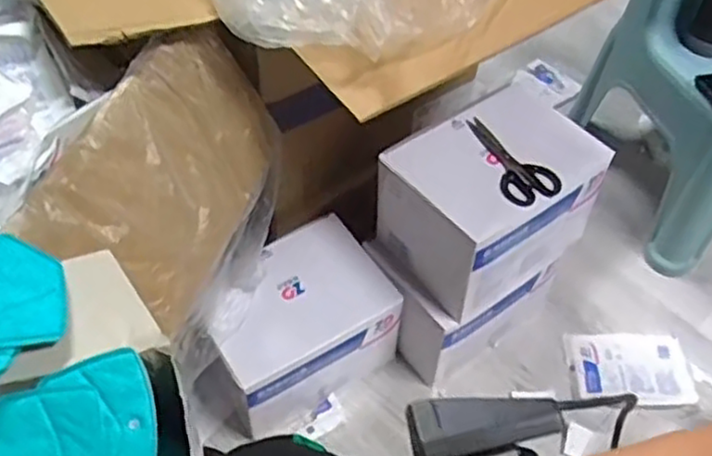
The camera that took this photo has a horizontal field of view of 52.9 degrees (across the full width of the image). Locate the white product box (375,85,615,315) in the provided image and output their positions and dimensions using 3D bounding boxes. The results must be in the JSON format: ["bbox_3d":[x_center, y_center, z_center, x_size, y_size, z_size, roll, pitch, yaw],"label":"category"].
[{"bbox_3d":[0.190,-0.039,1.044,0.266,0.196,0.205,-31,58,-24],"label":"white product box"}]

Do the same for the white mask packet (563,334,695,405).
[{"bbox_3d":[0.462,0.237,1.208,0.191,0.024,0.134,3,46,-5],"label":"white mask packet"}]

